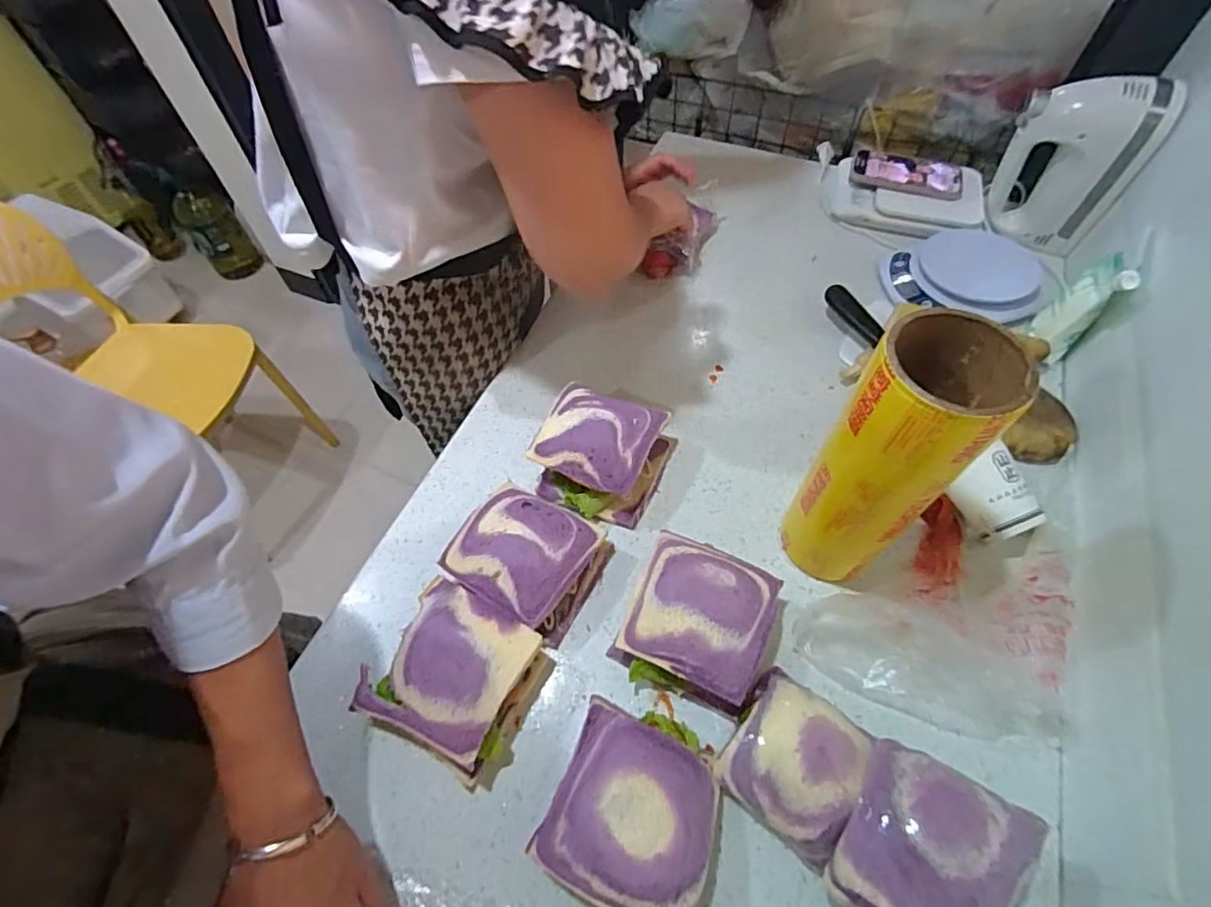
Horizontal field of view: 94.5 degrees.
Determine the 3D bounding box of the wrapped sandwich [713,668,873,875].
[{"bbox_3d":[0.143,0.234,0.425,0.094,0.057,0.099,33,65,21],"label":"wrapped sandwich"}]

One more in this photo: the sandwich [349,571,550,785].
[{"bbox_3d":[-0.124,0.184,0.461,0.123,0.065,0.121,21,61,15],"label":"sandwich"}]

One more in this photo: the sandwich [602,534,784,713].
[{"bbox_3d":[0.082,0.149,0.483,0.125,0.059,0.122,22,62,16],"label":"sandwich"}]

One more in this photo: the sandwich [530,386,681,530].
[{"bbox_3d":[-0.004,0.001,0.575,0.125,0.064,0.124,18,60,13],"label":"sandwich"}]

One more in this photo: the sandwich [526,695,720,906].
[{"bbox_3d":[0.024,0.260,0.412,0.119,0.060,0.126,18,60,13],"label":"sandwich"}]

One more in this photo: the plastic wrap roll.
[{"bbox_3d":[0.215,0.015,0.438,0.080,0.263,0.094,34,65,22],"label":"plastic wrap roll"}]

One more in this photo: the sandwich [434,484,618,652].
[{"bbox_3d":[-0.071,0.097,0.521,0.123,0.058,0.110,27,63,18],"label":"sandwich"}]

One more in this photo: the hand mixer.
[{"bbox_3d":[0.574,-0.362,0.696,0.140,0.188,0.068,31,64,20],"label":"hand mixer"}]

